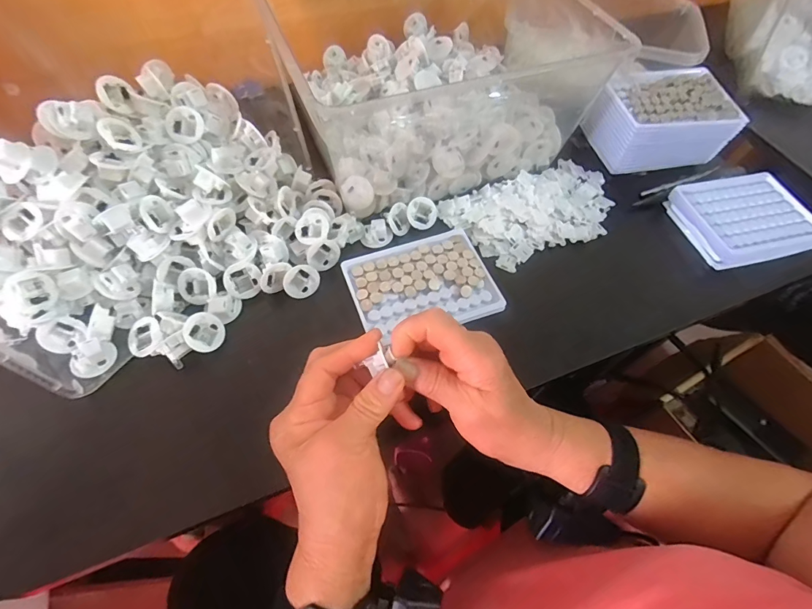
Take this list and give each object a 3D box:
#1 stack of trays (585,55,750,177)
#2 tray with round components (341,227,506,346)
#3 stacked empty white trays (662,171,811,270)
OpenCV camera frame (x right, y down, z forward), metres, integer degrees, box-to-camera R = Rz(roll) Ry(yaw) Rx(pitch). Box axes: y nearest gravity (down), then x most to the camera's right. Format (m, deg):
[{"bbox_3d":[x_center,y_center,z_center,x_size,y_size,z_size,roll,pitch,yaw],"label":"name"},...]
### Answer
[{"bbox_3d":[0.295,-0.212,0.477,0.128,0.073,0.100,-8,60,-8],"label":"stack of trays"},{"bbox_3d":[0.012,-0.024,0.389,0.129,0.015,0.109,-17,61,-13],"label":"tray with round components"},{"bbox_3d":[0.367,-0.092,0.443,0.132,0.028,0.106,-14,61,-11],"label":"stacked empty white trays"}]

